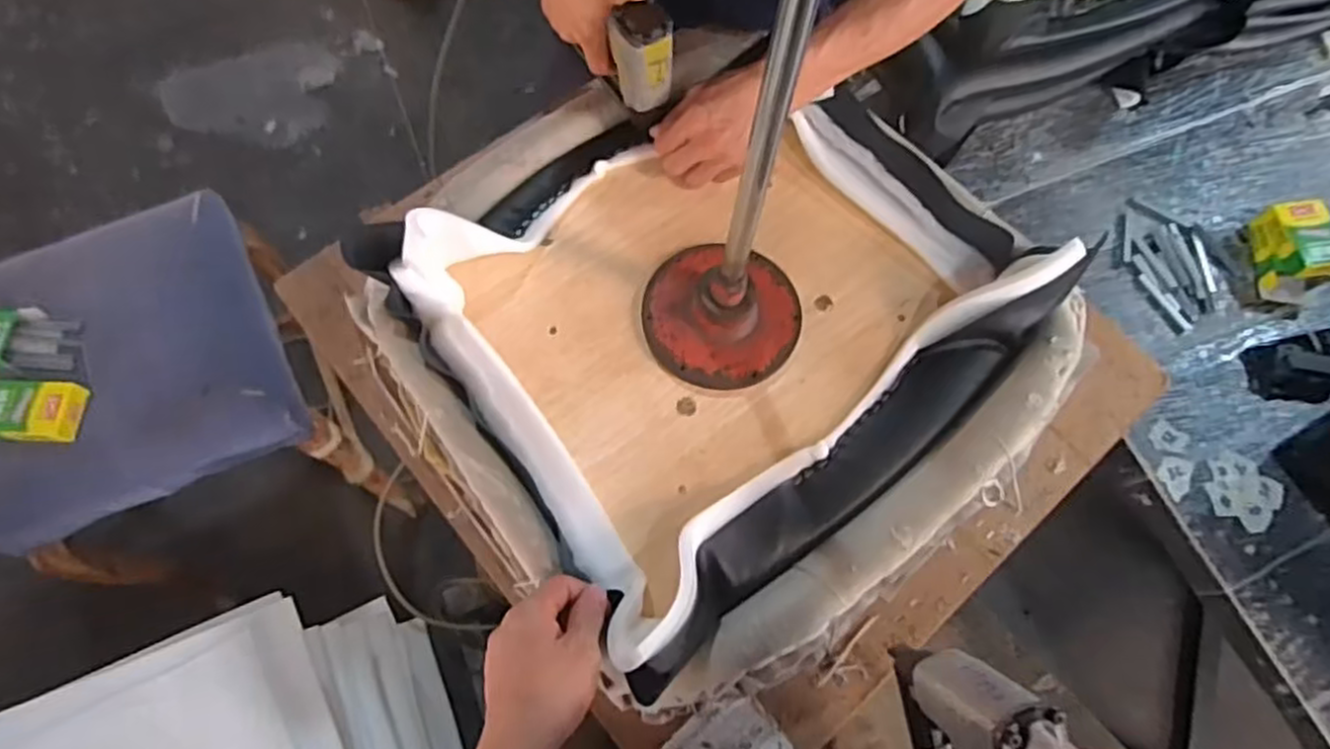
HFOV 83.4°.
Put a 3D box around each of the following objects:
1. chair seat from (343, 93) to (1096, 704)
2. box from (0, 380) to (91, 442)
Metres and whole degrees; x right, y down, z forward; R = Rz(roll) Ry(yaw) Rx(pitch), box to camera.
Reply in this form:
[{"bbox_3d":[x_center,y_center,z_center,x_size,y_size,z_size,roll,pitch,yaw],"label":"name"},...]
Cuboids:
[{"bbox_3d":[0.051,-0.074,0.670,0.507,0.105,0.430,-37,72,-12],"label":"chair seat"},{"bbox_3d":[-0.863,0.048,1.016,0.118,0.051,0.086,1,69,-2],"label":"box"}]

